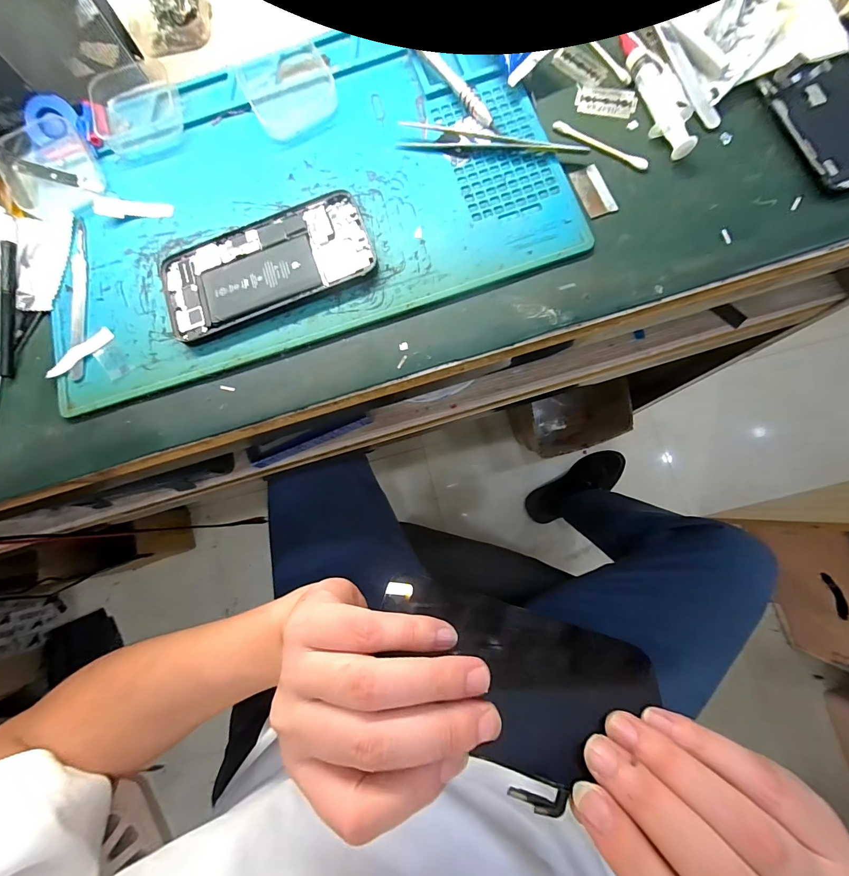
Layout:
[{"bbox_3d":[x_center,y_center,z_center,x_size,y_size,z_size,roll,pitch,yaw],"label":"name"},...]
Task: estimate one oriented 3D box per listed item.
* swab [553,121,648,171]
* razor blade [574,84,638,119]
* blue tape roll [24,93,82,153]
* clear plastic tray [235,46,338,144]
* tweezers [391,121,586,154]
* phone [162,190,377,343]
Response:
[{"bbox_3d":[0.122,-0.205,0.258,0.071,0.004,0.007,34,86,8],"label":"swab"},{"bbox_3d":[0.130,-0.241,0.268,0.042,0.004,0.021,13,90,8],"label":"razor blade"},{"bbox_3d":[-0.285,-0.241,0.285,0.036,0.013,0.037,-1,82,4],"label":"blue tape roll"},{"bbox_3d":[-0.101,-0.264,0.281,0.064,0.010,0.072,-27,79,-1],"label":"clear plastic tray"},{"bbox_3d":[0.048,-0.215,0.266,0.132,0.004,0.022,7,81,6],"label":"tweezers"},{"bbox_3d":[-0.110,-0.121,0.259,0.144,0.009,0.068,-21,79,1],"label":"phone"}]

